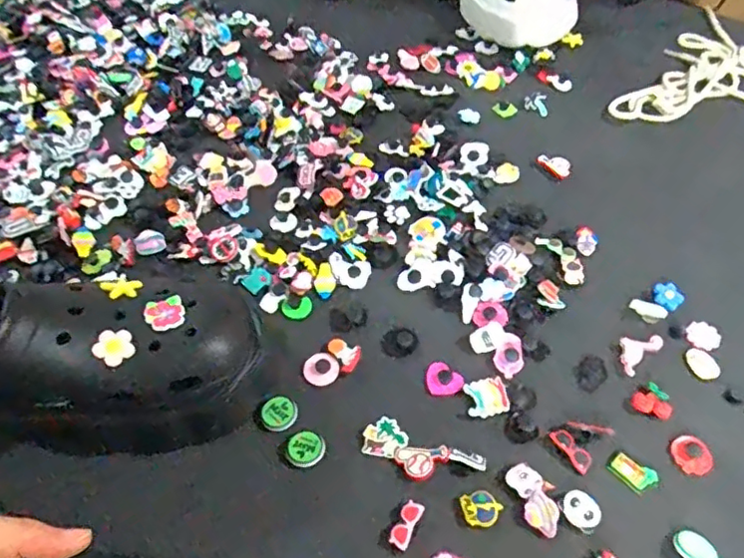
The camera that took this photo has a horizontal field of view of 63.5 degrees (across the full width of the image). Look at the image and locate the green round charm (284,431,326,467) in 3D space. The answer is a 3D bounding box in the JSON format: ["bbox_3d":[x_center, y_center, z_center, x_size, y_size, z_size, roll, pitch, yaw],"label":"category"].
[{"bbox_3d":[-0.046,0.118,0.414,0.027,0.007,0.023,-14,52,-13],"label":"green round charm"}]

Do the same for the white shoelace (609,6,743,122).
[{"bbox_3d":[0.395,-0.258,0.716,0.274,0.016,0.191,-4,51,-4],"label":"white shoelace"}]

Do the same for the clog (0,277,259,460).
[{"bbox_3d":[-0.180,0.054,0.393,0.203,0.107,0.101,-9,51,-9],"label":"clog"}]

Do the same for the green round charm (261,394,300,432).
[{"bbox_3d":[-0.066,0.096,0.430,0.026,0.006,0.023,-33,58,-25],"label":"green round charm"}]

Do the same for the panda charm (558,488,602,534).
[{"bbox_3d":[0.135,0.148,0.386,0.022,0.004,0.024,-31,58,-24],"label":"panda charm"}]

